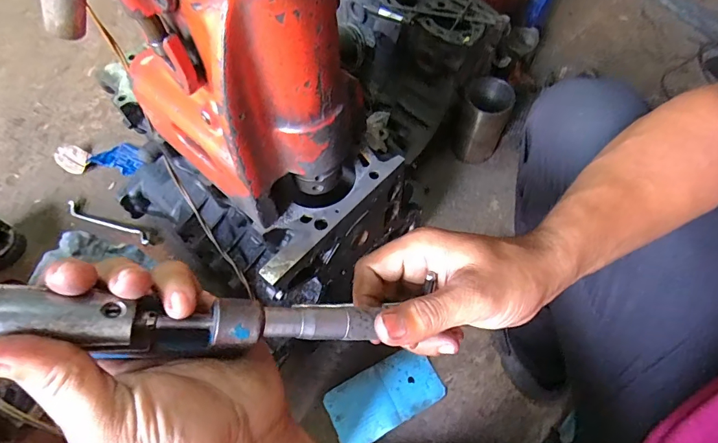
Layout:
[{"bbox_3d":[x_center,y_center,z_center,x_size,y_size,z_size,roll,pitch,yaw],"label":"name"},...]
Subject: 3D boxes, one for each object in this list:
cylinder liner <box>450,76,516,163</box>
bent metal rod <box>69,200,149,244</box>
[{"bbox_3d":[0.252,-0.208,0.867,0.103,0.155,0.091,18,62,11],"label":"cylinder liner"},{"bbox_3d":[-0.522,0.004,0.861,0.213,0.019,0.027,21,62,12],"label":"bent metal rod"}]

